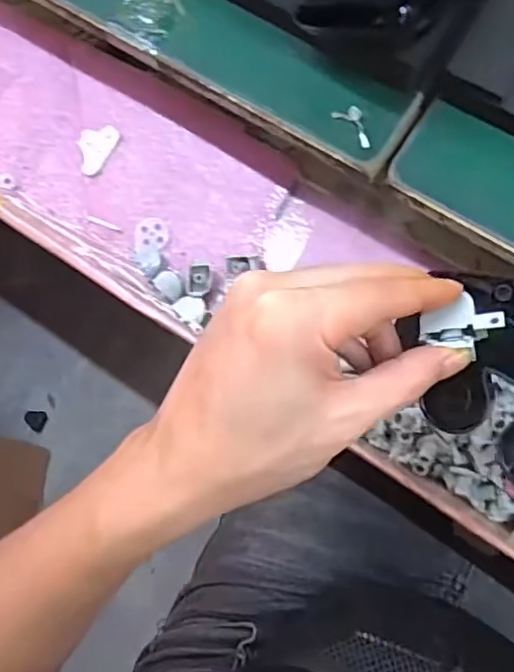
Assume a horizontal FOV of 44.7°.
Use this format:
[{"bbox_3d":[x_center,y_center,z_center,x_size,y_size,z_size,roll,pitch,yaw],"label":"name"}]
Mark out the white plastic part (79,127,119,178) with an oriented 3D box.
[{"bbox_3d":[-0.134,-0.158,0.535,0.035,0.004,0.040,-5,88,10],"label":"white plastic part"}]

